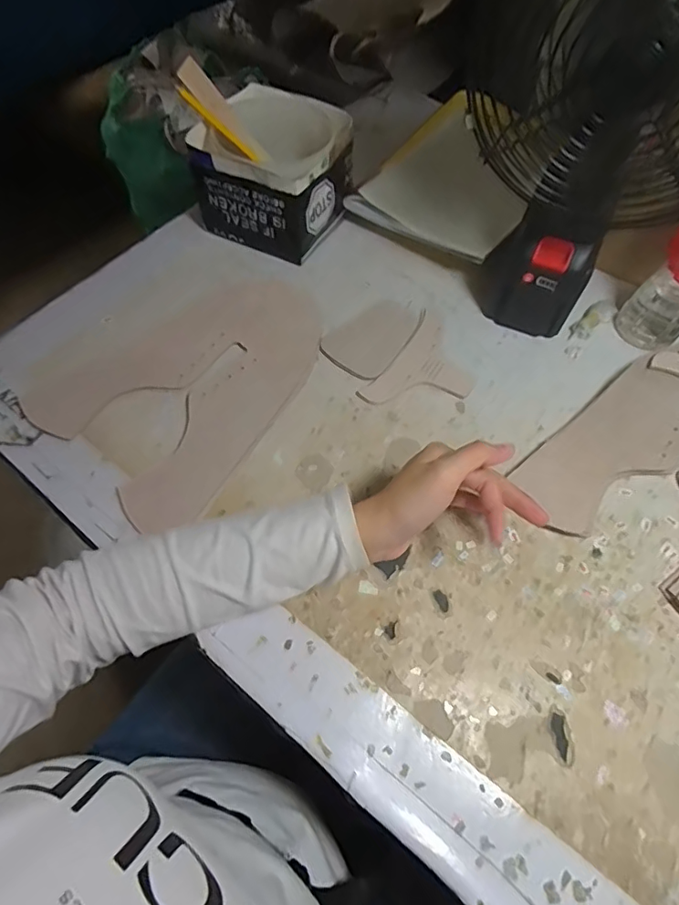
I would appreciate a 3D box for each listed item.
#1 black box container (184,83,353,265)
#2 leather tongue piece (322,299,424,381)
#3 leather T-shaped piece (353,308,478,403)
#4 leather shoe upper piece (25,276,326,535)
[{"bbox_3d":[-0.066,-0.300,0.557,0.139,0.098,0.137,26,64,13],"label":"black box container"},{"bbox_3d":[0.036,-0.118,0.513,0.066,0.004,0.103,37,67,18],"label":"leather tongue piece"},{"bbox_3d":[0.088,-0.079,0.495,0.082,0.005,0.124,31,66,16],"label":"leather T-shaped piece"},{"bbox_3d":[-0.125,-0.073,0.485,0.193,0.009,0.268,39,68,19],"label":"leather shoe upper piece"}]

